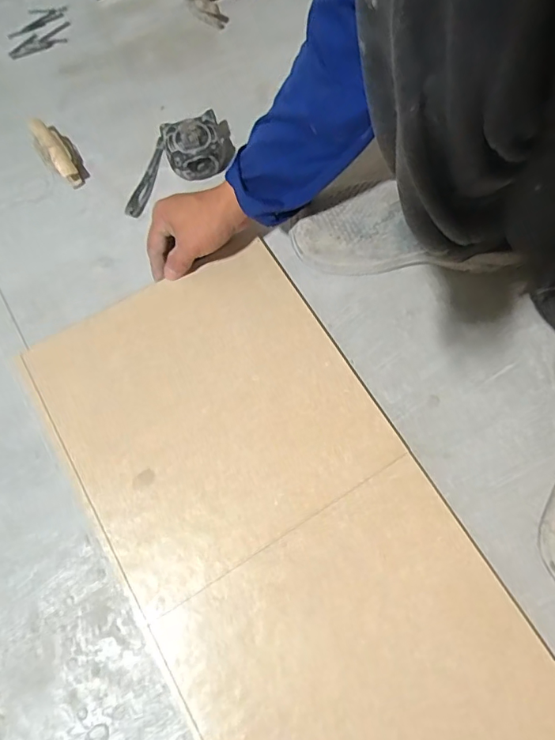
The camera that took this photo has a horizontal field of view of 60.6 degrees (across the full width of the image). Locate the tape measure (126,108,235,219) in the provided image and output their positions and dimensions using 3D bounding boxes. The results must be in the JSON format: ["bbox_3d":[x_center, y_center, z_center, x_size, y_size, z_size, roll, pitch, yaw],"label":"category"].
[{"bbox_3d":[-0.123,-0.260,0.571,0.166,0.044,0.081,-31,76,-9],"label":"tape measure"}]

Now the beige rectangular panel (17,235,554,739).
[{"bbox_3d":[0.006,0.155,0.448,0.291,0.014,0.575,-30,76,-9],"label":"beige rectangular panel"}]

